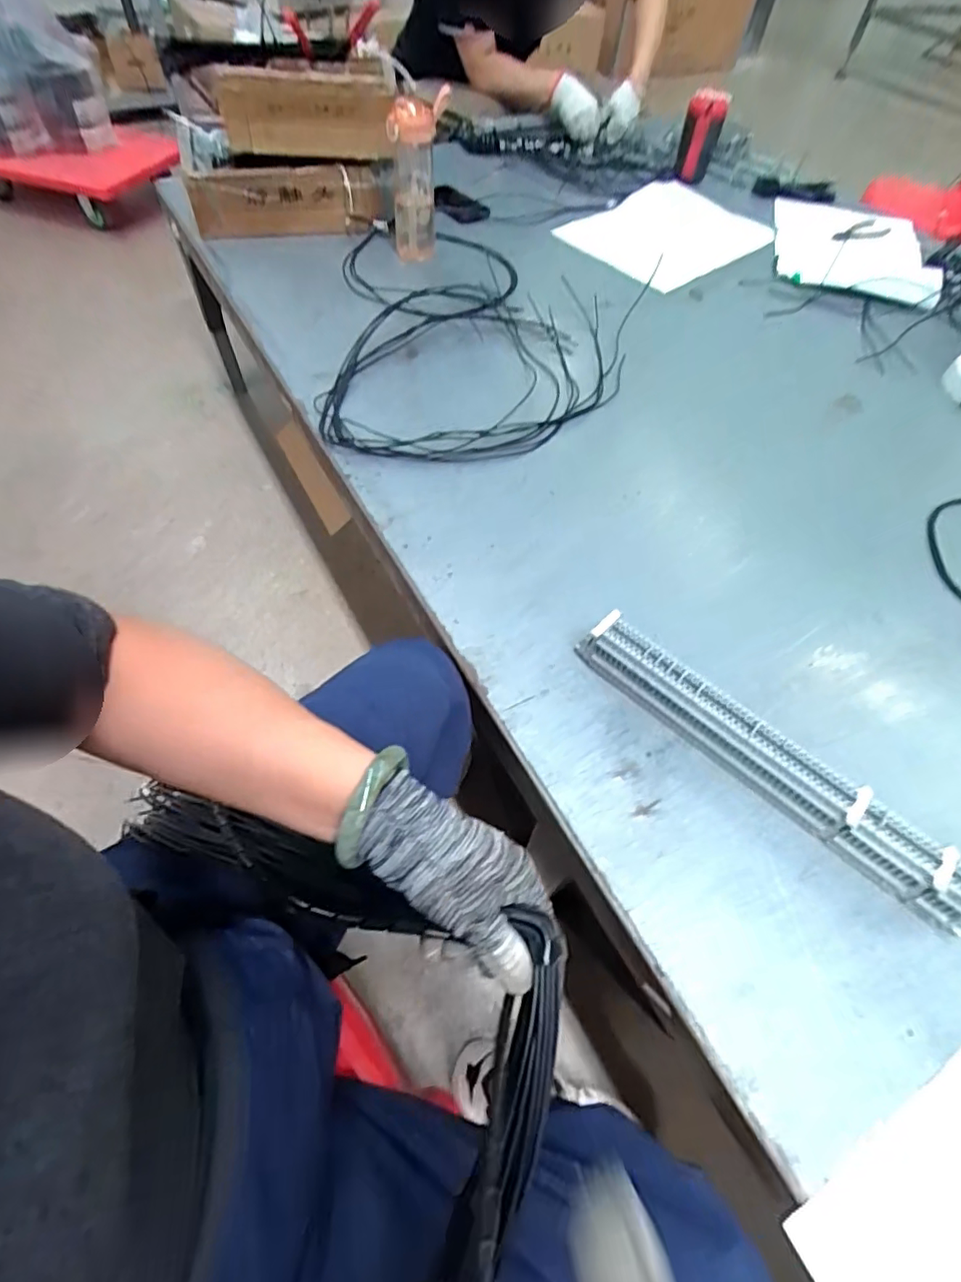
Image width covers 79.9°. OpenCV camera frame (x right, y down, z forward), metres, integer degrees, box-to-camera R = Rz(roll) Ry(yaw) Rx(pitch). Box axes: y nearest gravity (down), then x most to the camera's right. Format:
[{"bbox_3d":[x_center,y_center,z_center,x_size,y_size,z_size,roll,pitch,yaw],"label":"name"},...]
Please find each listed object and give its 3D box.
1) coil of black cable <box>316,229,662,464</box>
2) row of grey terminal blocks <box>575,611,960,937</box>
[{"bbox_3d":[0.022,-0.504,0.923,0.500,0.060,0.654,0,52,-7],"label":"coil of black cable"},{"bbox_3d":[0.251,0.104,0.522,0.367,0.064,0.038,39,62,20],"label":"row of grey terminal blocks"}]

